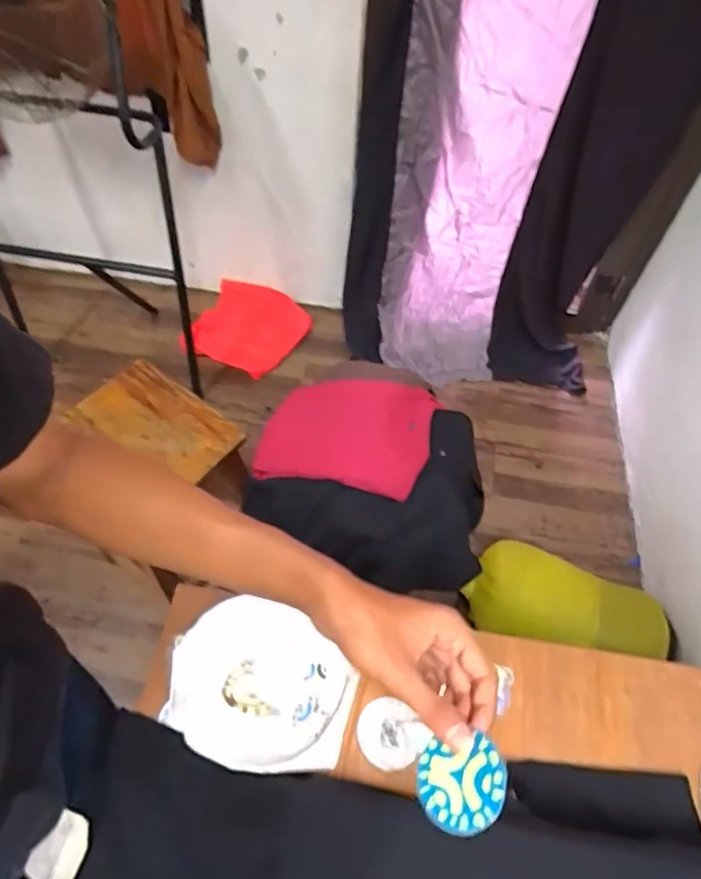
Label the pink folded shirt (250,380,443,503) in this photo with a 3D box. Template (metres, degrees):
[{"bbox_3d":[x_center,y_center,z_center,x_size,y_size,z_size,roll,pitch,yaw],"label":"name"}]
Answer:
[{"bbox_3d":[-0.007,-0.024,1.027,0.290,0.051,0.220,11,58,6],"label":"pink folded shirt"}]

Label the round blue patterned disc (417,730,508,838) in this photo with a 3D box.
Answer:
[{"bbox_3d":[0.070,0.219,0.372,0.057,0.005,0.052,-17,47,19],"label":"round blue patterned disc"}]

